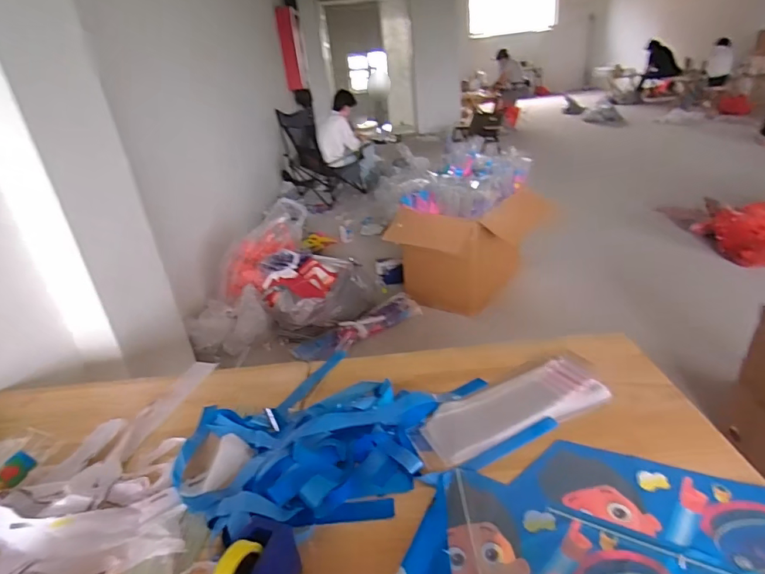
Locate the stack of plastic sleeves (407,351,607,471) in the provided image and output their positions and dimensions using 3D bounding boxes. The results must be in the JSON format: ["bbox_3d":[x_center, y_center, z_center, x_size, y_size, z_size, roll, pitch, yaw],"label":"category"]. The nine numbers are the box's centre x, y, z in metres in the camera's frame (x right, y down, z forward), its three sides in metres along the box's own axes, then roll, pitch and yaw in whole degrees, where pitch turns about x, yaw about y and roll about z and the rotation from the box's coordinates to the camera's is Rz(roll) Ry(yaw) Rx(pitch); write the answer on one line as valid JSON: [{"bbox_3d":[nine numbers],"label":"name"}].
[{"bbox_3d":[0.259,0.233,0.926,0.452,0.014,0.159,-17,28,-20],"label":"stack of plastic sleeves"}]

